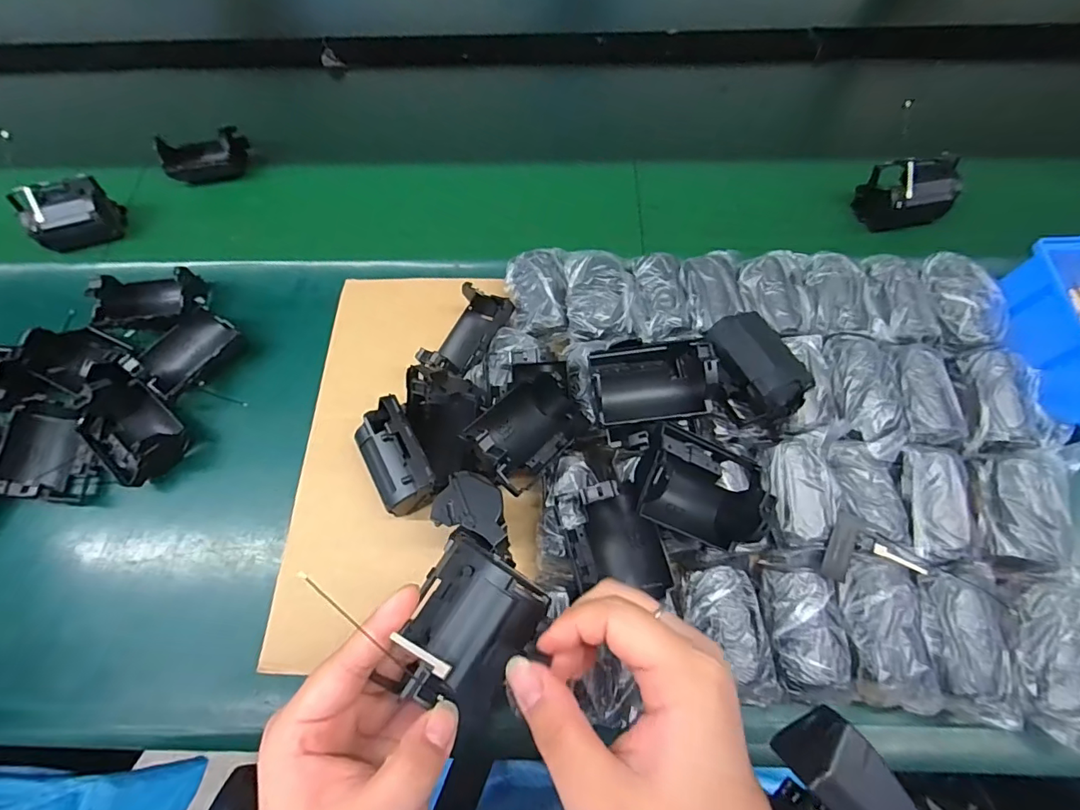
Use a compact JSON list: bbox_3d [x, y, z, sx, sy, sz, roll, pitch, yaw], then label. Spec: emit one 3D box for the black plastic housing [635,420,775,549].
[{"bbox_3d":[0.092,0.045,0.281,0.072,0.045,0.058,31,67,-12],"label":"black plastic housing"}]

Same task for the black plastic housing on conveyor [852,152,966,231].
[{"bbox_3d":[0.320,-0.181,0.425,0.070,0.050,0.047,-9,67,-2],"label":"black plastic housing on conveyor"}]

